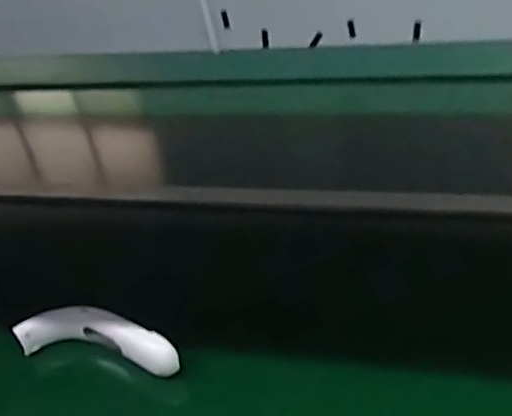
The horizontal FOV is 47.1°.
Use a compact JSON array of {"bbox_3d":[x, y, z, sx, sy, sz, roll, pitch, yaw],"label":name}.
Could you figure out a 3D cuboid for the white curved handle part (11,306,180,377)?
[{"bbox_3d":[-0.176,0.152,0.658,0.203,0.071,0.042,6,37,15],"label":"white curved handle part"}]

